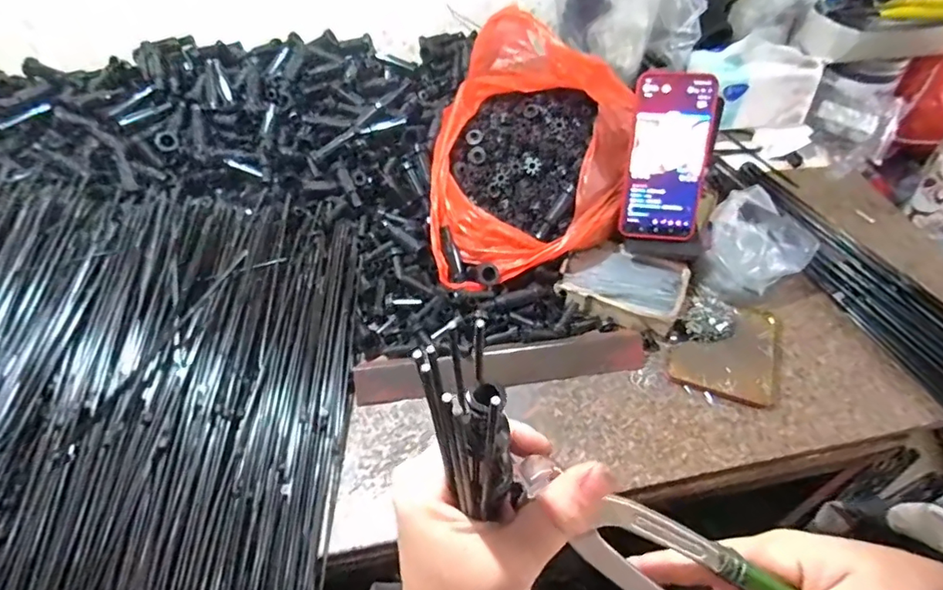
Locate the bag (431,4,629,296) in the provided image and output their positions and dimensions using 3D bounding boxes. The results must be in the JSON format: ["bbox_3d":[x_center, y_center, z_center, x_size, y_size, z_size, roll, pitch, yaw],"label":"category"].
[{"bbox_3d":[0.061,-0.160,0.580,0.218,0.166,0.248,-2,51,1],"label":"bag"}]

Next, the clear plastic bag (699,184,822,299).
[{"bbox_3d":[0.305,-0.055,0.574,0.116,0.065,0.103,-29,55,-19],"label":"clear plastic bag"}]

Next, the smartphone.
[{"bbox_3d":[0.202,-0.140,0.540,0.079,0.164,0.011,5,17,9],"label":"smartphone"}]

